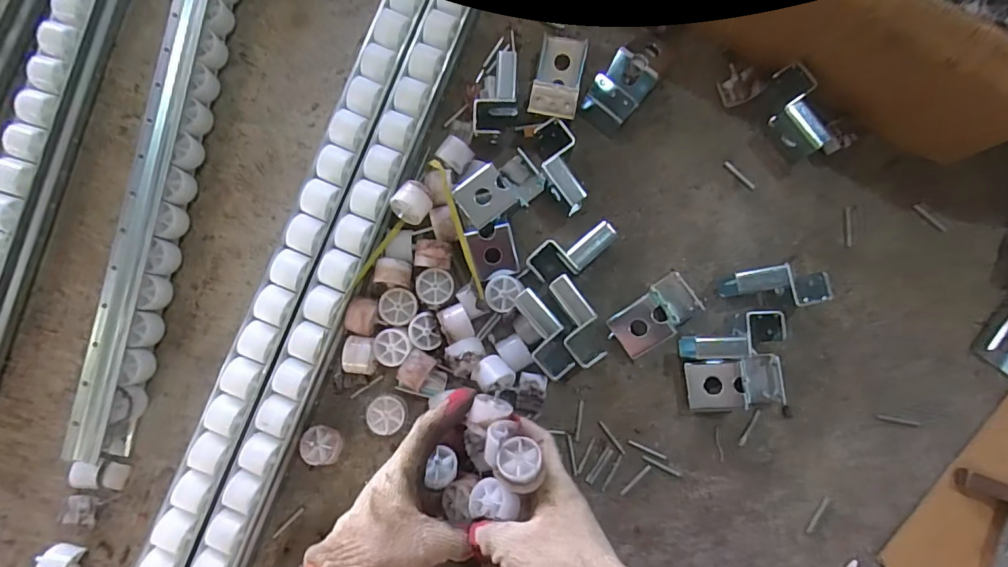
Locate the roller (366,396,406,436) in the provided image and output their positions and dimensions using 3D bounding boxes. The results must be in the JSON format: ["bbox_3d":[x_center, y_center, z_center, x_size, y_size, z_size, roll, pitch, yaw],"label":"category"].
[{"bbox_3d":[-0.109,0.123,0.461,0.035,0.024,0.034,0,85,3],"label":"roller"}]

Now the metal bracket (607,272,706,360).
[{"bbox_3d":[0.142,0.030,0.457,0.084,0.033,0.044,-38,84,-1],"label":"metal bracket"}]

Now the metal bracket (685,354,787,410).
[{"bbox_3d":[0.213,0.092,0.448,0.088,0.030,0.044,-6,85,2],"label":"metal bracket"}]

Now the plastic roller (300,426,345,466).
[{"bbox_3d":[-0.169,0.150,0.459,0.034,0.028,0.033,0,85,3],"label":"plastic roller"}]

